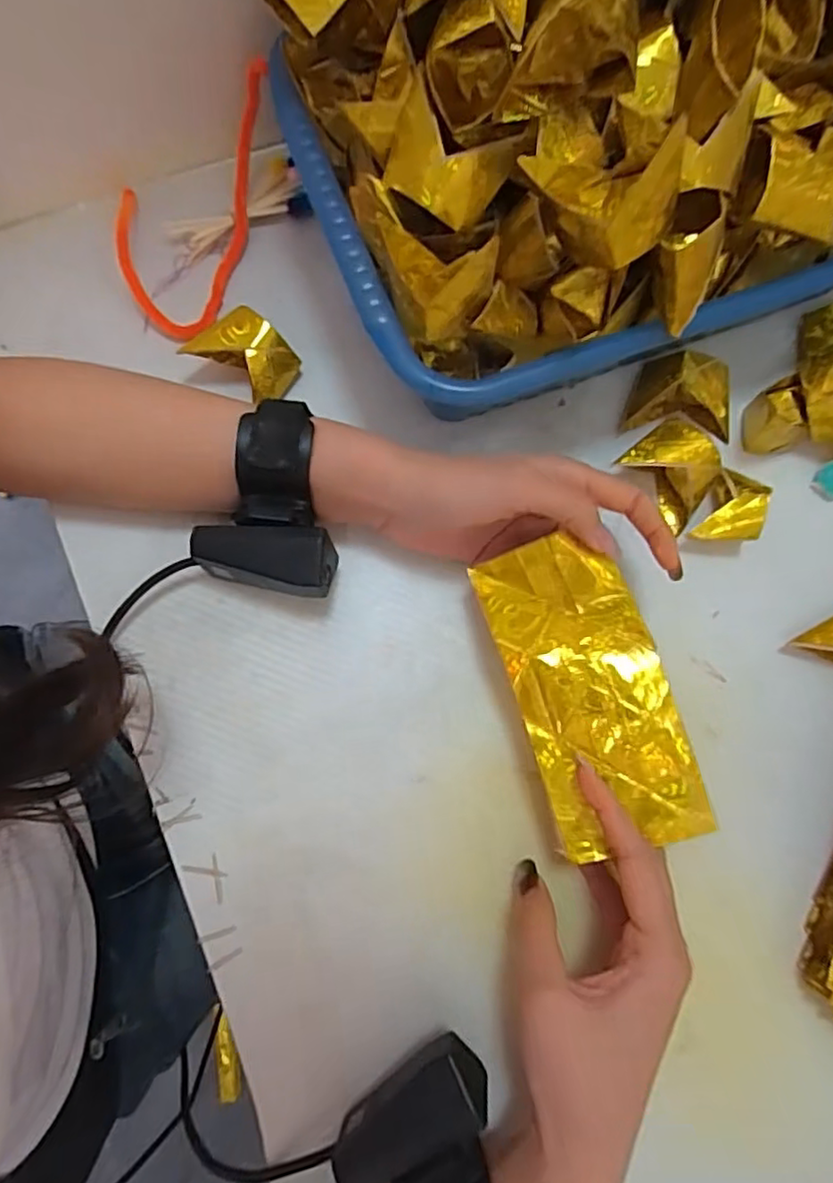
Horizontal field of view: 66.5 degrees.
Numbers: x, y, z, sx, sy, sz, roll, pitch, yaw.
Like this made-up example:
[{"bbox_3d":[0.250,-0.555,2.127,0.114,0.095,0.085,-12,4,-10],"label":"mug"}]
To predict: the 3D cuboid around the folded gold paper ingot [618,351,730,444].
[{"bbox_3d":[0.154,-0.114,0.368,0.054,0.032,0.042,14,78,2],"label":"folded gold paper ingot"}]

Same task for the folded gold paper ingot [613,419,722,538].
[{"bbox_3d":[0.144,-0.067,0.360,0.051,0.034,0.041,44,81,8],"label":"folded gold paper ingot"}]

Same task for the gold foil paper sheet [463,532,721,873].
[{"bbox_3d":[0.081,0.046,0.301,0.069,0.012,0.146,-21,77,13],"label":"gold foil paper sheet"}]

